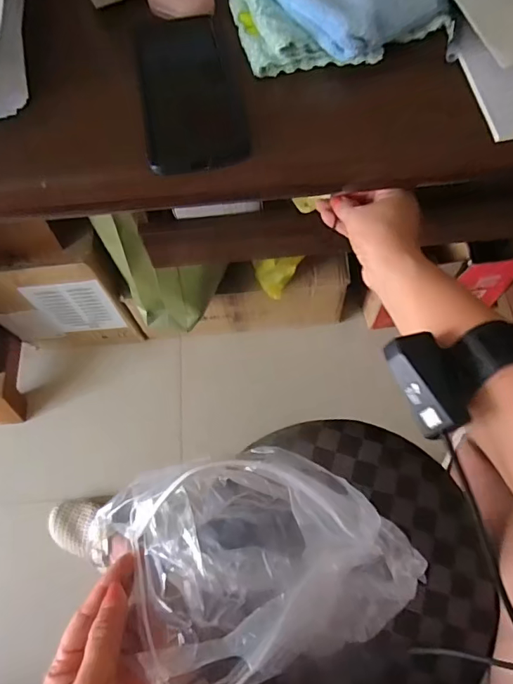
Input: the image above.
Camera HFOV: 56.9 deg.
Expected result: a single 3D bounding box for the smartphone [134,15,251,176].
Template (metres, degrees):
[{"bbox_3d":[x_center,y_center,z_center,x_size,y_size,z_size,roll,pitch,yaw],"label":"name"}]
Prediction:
[{"bbox_3d":[-0.059,-0.218,0.413,0.080,0.016,0.171,-10,68,-1],"label":"smartphone"}]

